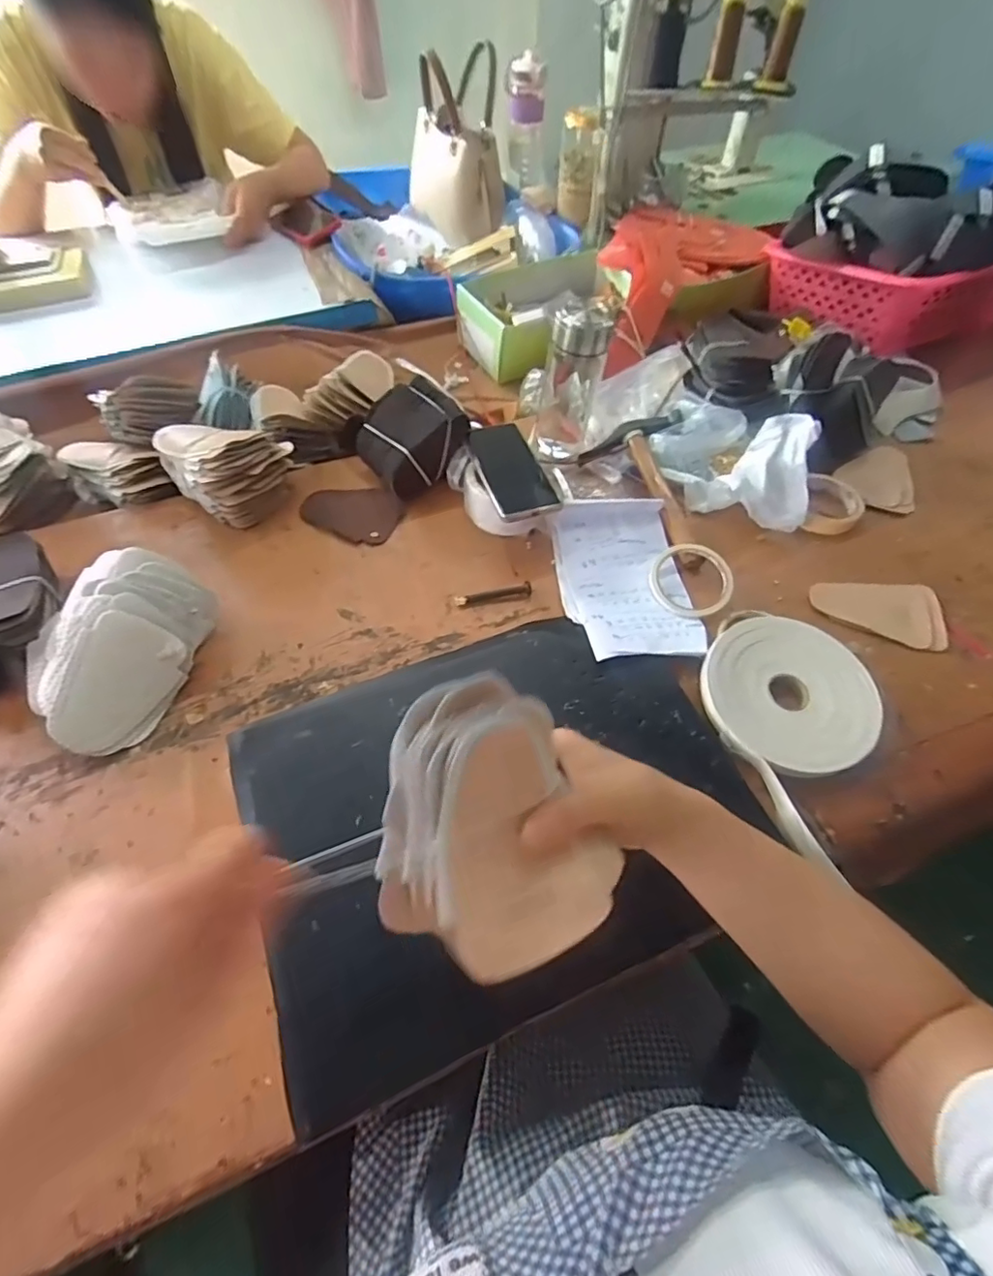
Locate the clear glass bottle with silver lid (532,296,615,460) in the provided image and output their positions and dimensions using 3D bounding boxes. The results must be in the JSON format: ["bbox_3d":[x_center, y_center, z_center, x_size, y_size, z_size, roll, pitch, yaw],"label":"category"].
[{"bbox_3d":[0.093,-0.311,0.685,0.072,0.183,0.053,7,55,4],"label":"clear glass bottle with silver lid"}]

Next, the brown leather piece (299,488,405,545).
[{"bbox_3d":[-0.184,-0.162,0.703,0.126,0.010,0.089,16,57,10],"label":"brown leather piece"}]

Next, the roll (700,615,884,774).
[{"bbox_3d":[0.283,0.054,0.534,0.161,0.022,0.138,13,77,7],"label":"roll"}]

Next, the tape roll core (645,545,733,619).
[{"bbox_3d":[0.220,-0.064,0.630,0.094,0.027,0.091,24,59,15],"label":"tape roll core"}]

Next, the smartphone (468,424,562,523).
[{"bbox_3d":[0.019,-0.203,0.667,0.076,0.011,0.160,-14,57,-10],"label":"smartphone"}]

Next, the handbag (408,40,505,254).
[{"bbox_3d":[-0.087,-1.015,1.154,0.175,0.266,0.216,-10,56,-8],"label":"handbag"}]

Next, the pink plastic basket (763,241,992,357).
[{"bbox_3d":[0.721,-0.644,0.966,0.457,0.130,0.282,-22,58,-16],"label":"pink plastic basket"}]

